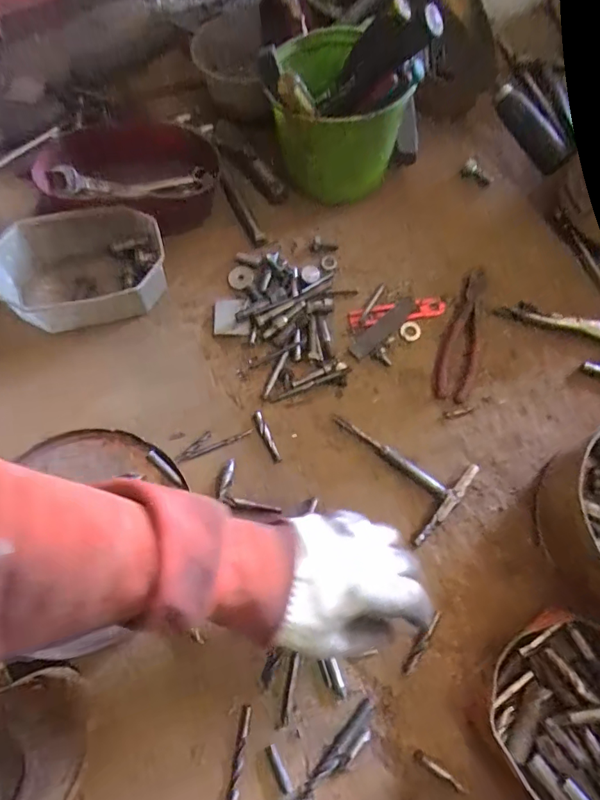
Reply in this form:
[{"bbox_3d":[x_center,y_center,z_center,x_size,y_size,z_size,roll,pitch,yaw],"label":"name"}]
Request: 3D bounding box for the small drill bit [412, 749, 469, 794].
[{"bbox_3d":[0.119,0.312,0.389,0.049,0.004,0.008,30,72,11],"label":"small drill bit"}]

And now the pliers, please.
[{"bbox_3d":[0.182,-0.075,0.520,0.040,0.015,0.161,14,72,6],"label":"pliers"}]

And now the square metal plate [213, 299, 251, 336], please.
[{"bbox_3d":[-0.081,-0.097,0.545,0.041,0.006,0.044,-2,82,-2],"label":"square metal plate"}]

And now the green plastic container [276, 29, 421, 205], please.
[{"bbox_3d":[0.036,-0.341,0.565,0.143,0.134,0.132,-13,71,-3],"label":"green plastic container"}]

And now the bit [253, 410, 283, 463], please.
[{"bbox_3d":[-0.035,0.039,0.492,0.011,0.011,0.057,-25,72,-7],"label":"bit"}]

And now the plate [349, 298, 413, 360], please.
[{"bbox_3d":[0.097,-0.082,0.529,0.094,0.004,0.023,-41,75,-12],"label":"plate"}]

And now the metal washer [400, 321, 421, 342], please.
[{"bbox_3d":[0.128,-0.080,0.533,0.022,0.004,0.024,23,73,9],"label":"metal washer"}]

